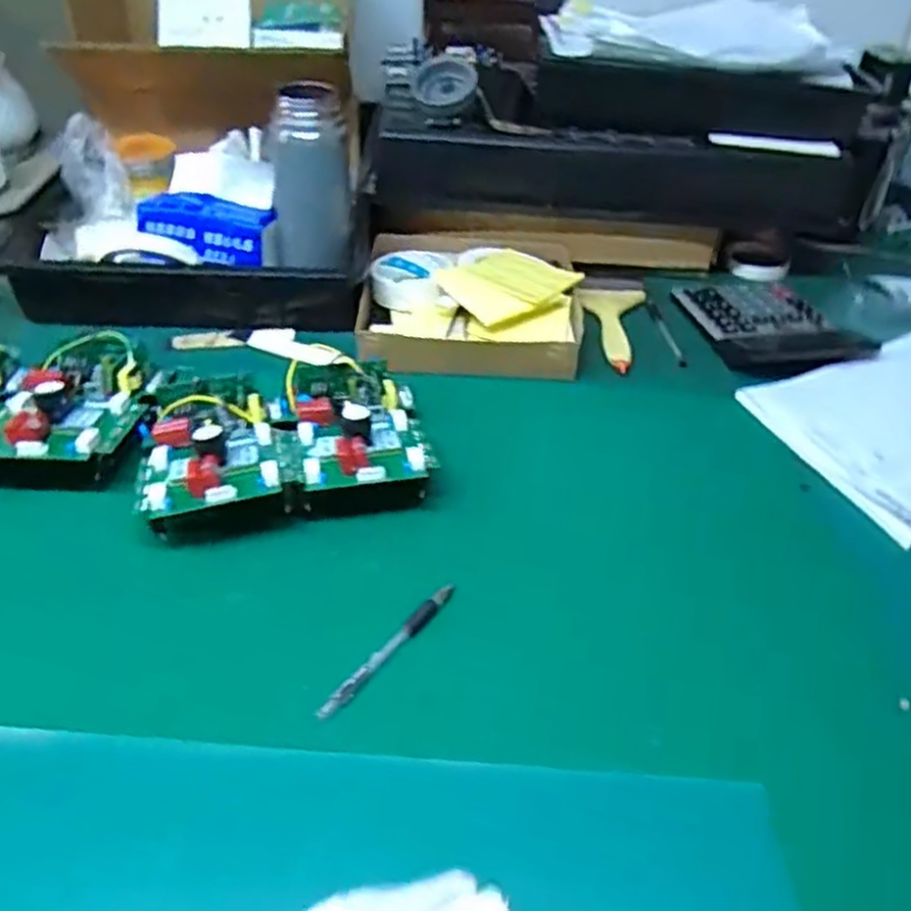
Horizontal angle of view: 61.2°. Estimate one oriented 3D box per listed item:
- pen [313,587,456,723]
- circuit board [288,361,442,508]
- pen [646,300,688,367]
[{"bbox_3d":[-0.042,0.124,0.503,0.011,0.013,0.125,29,47,25],"label":"pen"},{"bbox_3d":[-0.082,-0.028,0.635,0.108,0.048,0.174,-7,43,-13],"label":"circuit board"},{"bbox_3d":[0.227,-0.133,0.832,0.011,0.010,0.128,-2,41,-7],"label":"pen"}]

